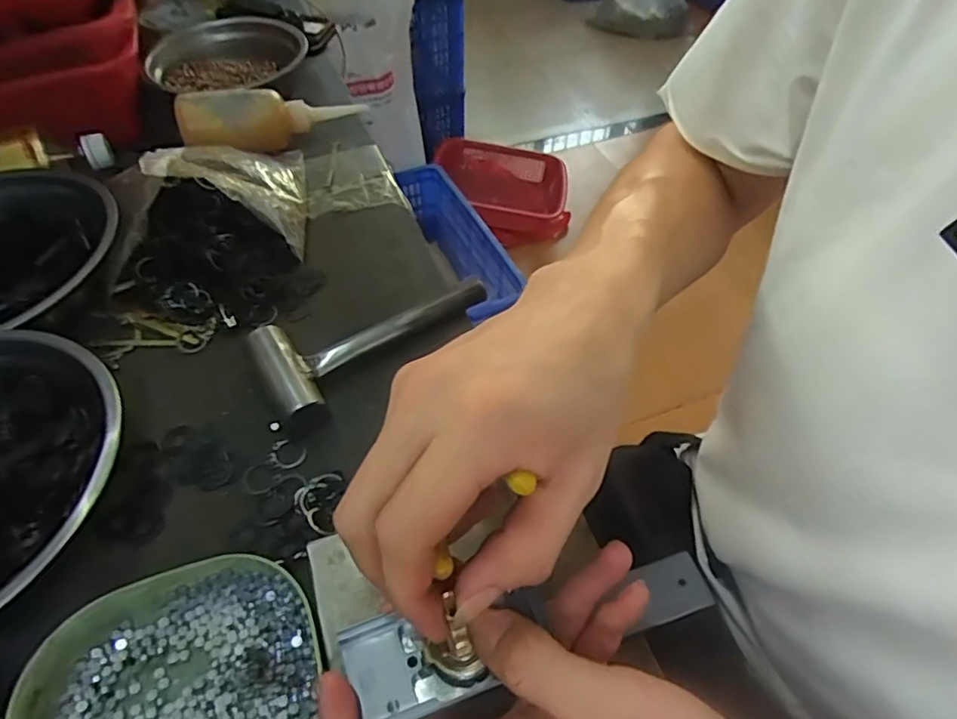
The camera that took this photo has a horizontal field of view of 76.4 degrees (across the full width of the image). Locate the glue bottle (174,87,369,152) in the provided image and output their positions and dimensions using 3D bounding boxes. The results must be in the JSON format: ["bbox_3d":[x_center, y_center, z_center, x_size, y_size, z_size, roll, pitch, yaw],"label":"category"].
[{"bbox_3d":[-0.202,-0.240,0.601,0.175,0.047,0.046,-16,51,-29],"label":"glue bottle"}]

